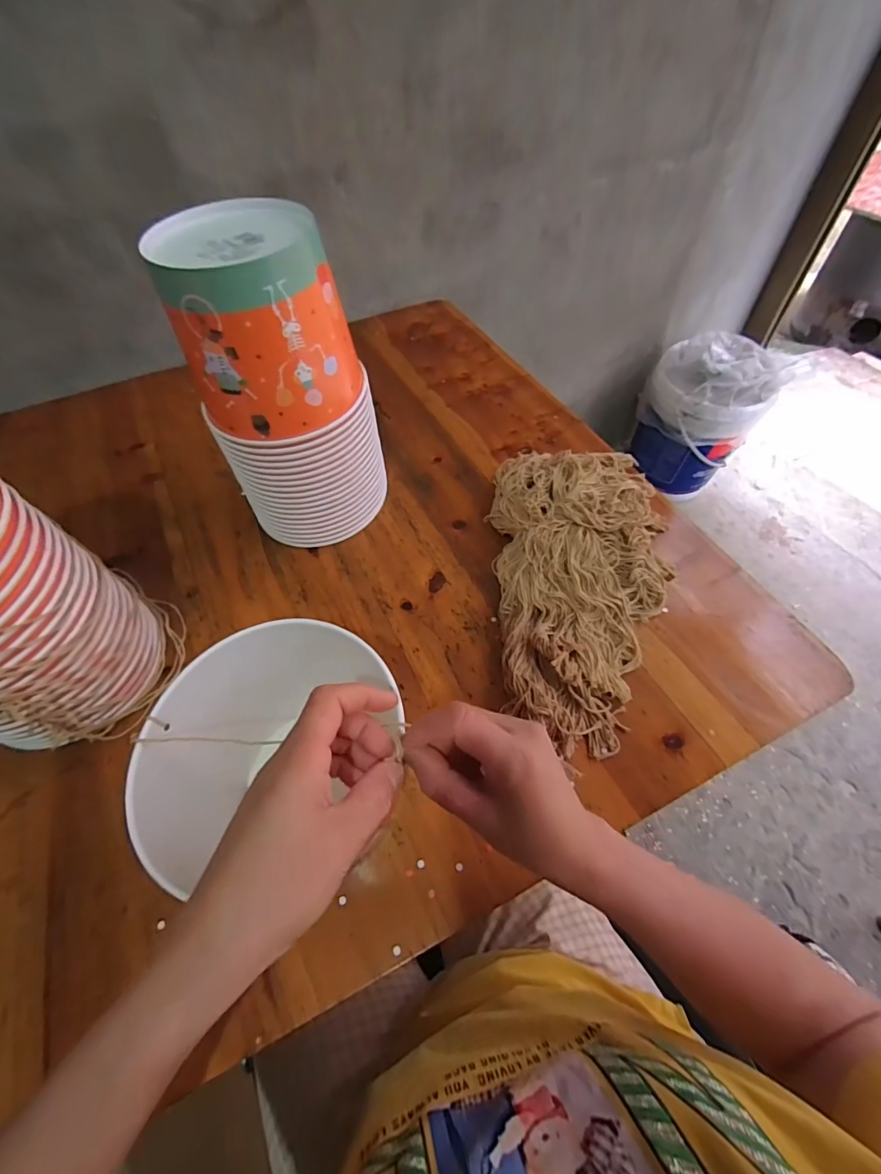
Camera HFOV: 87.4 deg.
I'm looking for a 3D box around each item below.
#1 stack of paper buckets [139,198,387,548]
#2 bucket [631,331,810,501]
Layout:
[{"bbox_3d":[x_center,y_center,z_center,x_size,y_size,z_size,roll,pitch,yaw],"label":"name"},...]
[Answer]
[{"bbox_3d":[-0.146,-0.170,0.448,0.140,0.277,0.124,6,57,7],"label":"stack of paper buckets"},{"bbox_3d":[0.732,-0.479,1.321,0.308,0.415,0.263,35,64,23],"label":"bucket"}]

